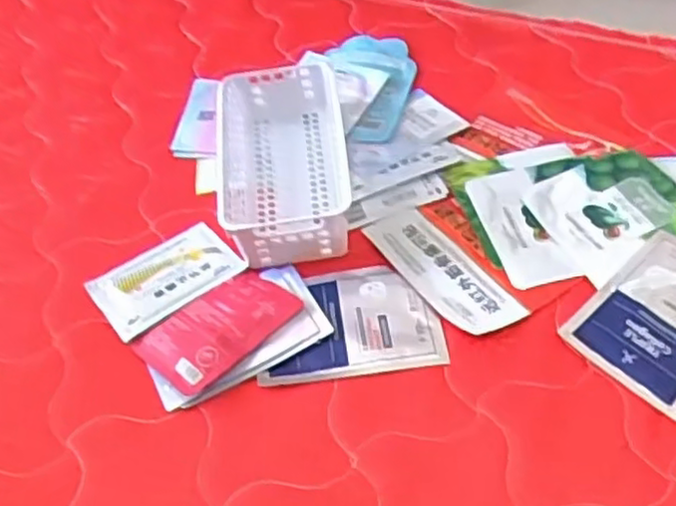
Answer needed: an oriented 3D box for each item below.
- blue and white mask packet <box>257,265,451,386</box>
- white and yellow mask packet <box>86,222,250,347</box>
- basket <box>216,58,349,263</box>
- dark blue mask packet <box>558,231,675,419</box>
[{"bbox_3d":[0.011,0.062,0.667,0.161,0.005,0.118,-8,49,-1],"label":"blue and white mask packet"},{"bbox_3d":[-0.173,0.023,0.719,0.138,0.009,0.093,-34,54,-21],"label":"white and yellow mask packet"},{"bbox_3d":[-0.061,-0.104,0.771,0.134,0.068,0.258,-11,49,-3],"label":"basket"},{"bbox_3d":[0.294,0.060,0.645,0.154,0.013,0.116,-40,61,-19],"label":"dark blue mask packet"}]

